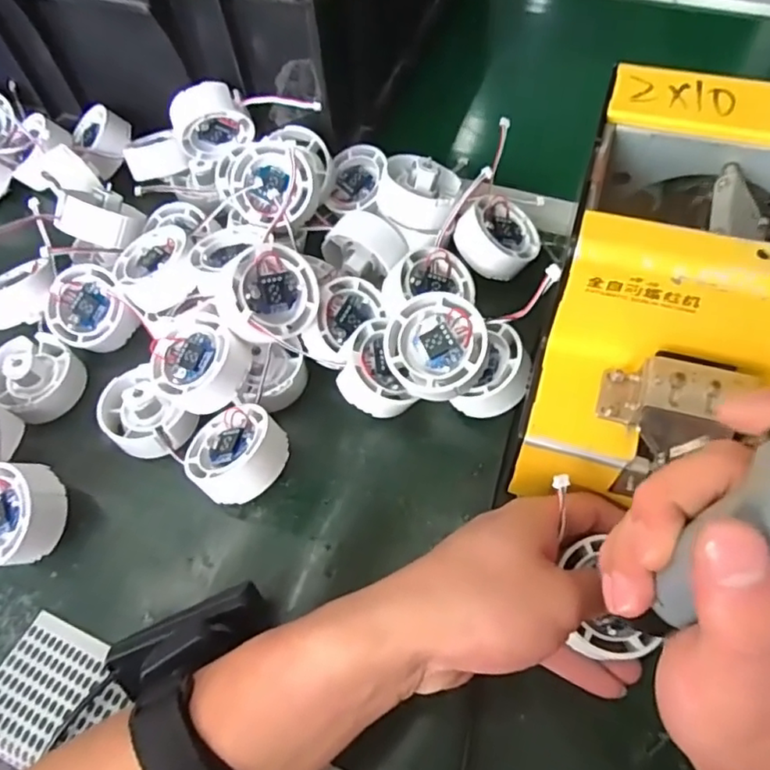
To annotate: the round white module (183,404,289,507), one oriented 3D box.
[{"bbox_3d":[-0.083,0.039,0.342,0.053,0.026,0.053,-18,43,18],"label":"round white module"}]

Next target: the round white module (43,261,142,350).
[{"bbox_3d":[-0.195,-0.050,0.399,0.054,0.021,0.054,0,86,0],"label":"round white module"}]

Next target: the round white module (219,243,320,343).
[{"bbox_3d":[-0.066,-0.051,0.349,0.050,0.031,0.053,0,89,-32],"label":"round white module"}]

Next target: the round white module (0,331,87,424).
[{"bbox_3d":[-0.223,-0.005,0.387,0.051,0.035,0.050,-2,60,3],"label":"round white module"}]

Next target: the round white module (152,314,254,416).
[{"bbox_3d":[-0.105,-0.010,0.356,0.052,0.033,0.048,-9,62,18],"label":"round white module"}]

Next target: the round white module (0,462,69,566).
[{"bbox_3d":[-0.205,0.070,0.332,0.054,0.026,0.054,-6,76,22],"label":"round white module"}]

